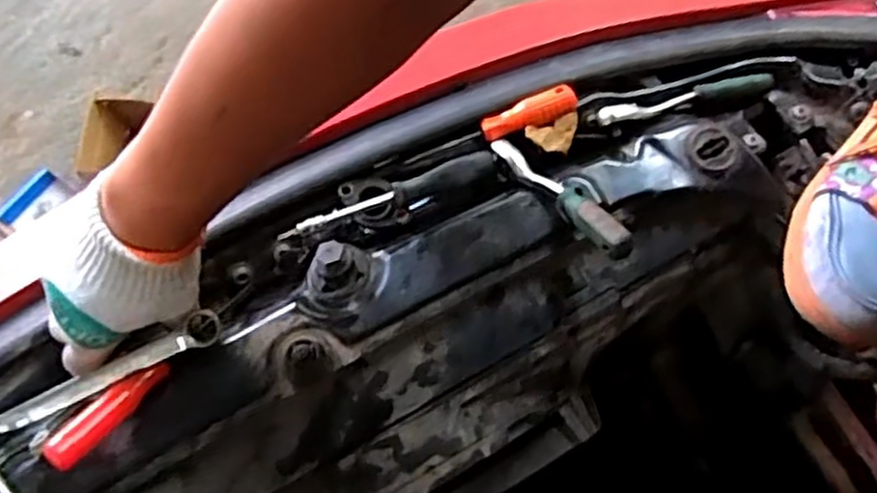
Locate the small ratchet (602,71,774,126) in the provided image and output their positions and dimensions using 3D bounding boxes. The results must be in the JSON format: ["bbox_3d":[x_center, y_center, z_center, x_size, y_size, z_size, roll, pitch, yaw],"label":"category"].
[{"bbox_3d":[0.205,-0.123,0.625,0.151,0.018,0.020,-12,74,-4],"label":"small ratchet"}]

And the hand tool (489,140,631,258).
[{"bbox_3d":[0.096,-0.041,0.569,0.033,0.028,0.144,-36,51,-10],"label":"hand tool"}]

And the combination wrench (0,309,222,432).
[{"bbox_3d":[-0.236,0.090,0.527,0.186,0.014,0.022,-24,75,4],"label":"combination wrench"}]

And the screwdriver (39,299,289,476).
[{"bbox_3d":[-0.187,0.088,0.532,0.183,0.023,0.034,-33,76,-27],"label":"screwdriver"}]

